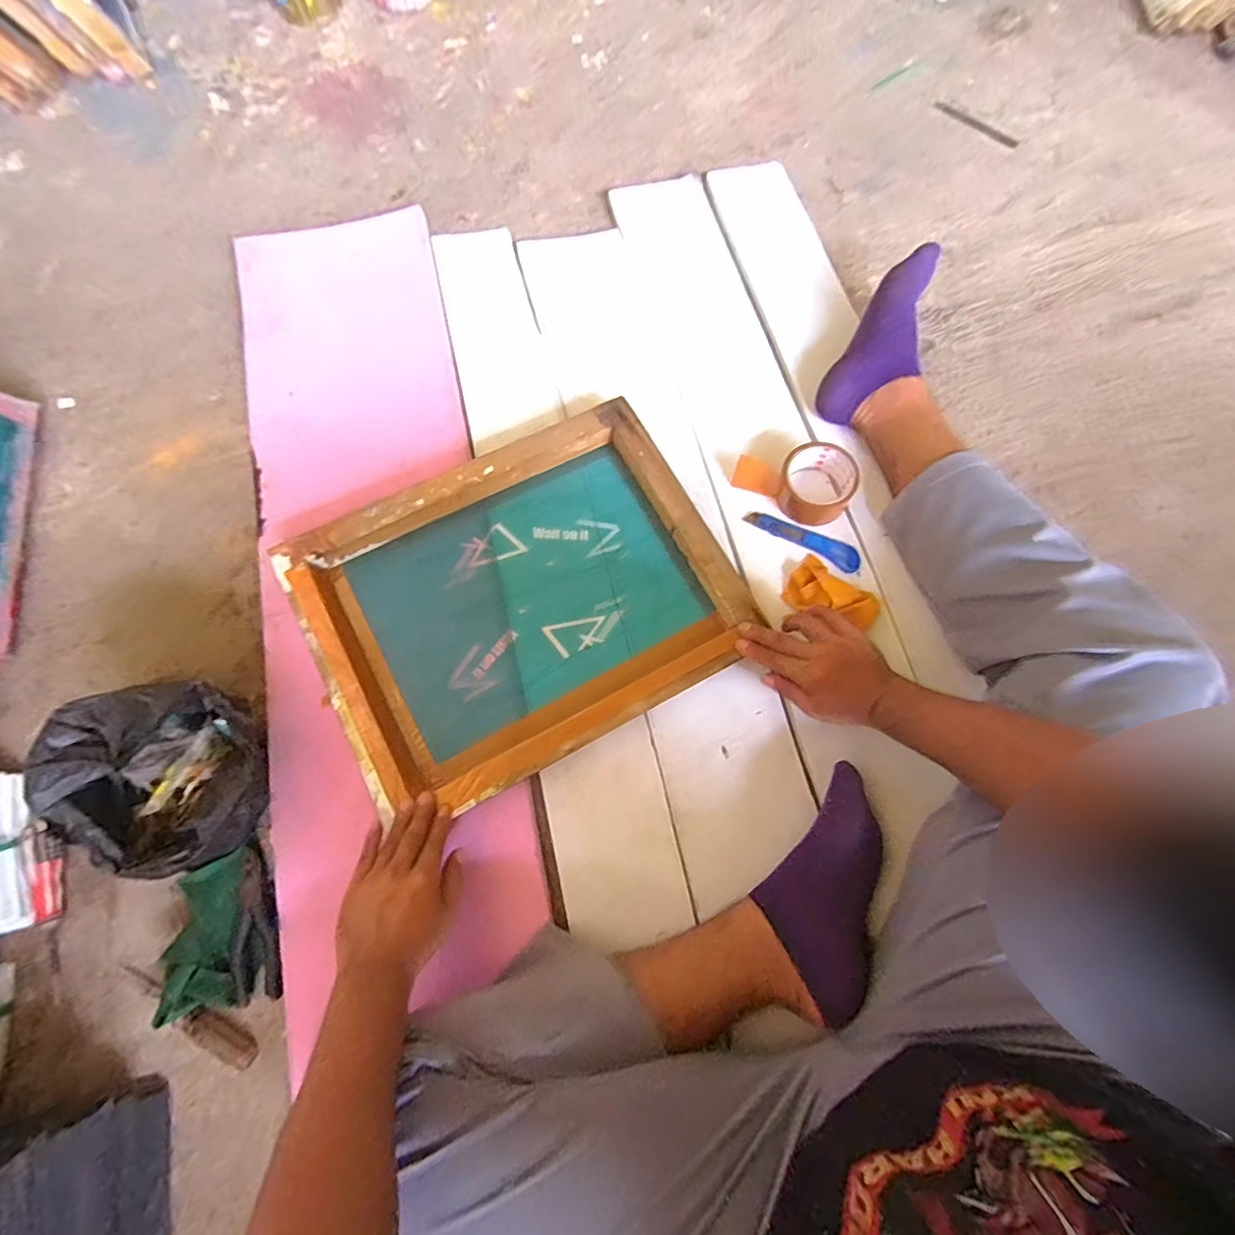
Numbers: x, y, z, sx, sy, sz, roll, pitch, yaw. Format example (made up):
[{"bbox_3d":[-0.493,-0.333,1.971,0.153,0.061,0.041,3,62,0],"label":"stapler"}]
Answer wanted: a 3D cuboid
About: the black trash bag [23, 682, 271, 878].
[{"bbox_3d":[-0.432,0.158,0.551,0.148,0.141,0.168,-17,78,-4],"label":"black trash bag"}]

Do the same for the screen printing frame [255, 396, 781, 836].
[{"bbox_3d":[-0.106,-0.022,0.652,0.459,0.059,0.358,-28,79,-7],"label":"screen printing frame"}]

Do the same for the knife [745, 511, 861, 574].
[{"bbox_3d":[0.233,-0.099,0.702,0.148,0.017,0.032,27,78,5],"label":"knife"}]

